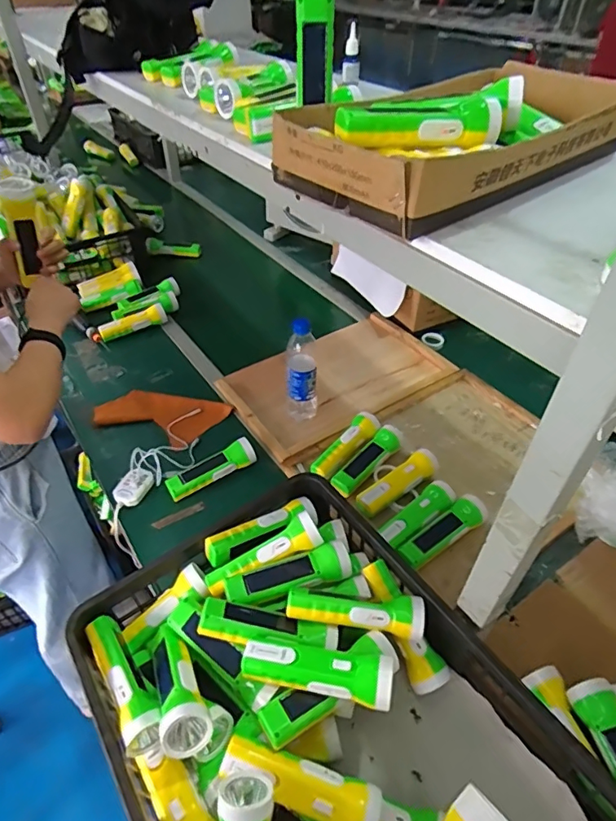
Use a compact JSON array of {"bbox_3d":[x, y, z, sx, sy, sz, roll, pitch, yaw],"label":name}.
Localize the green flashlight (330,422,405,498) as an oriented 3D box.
[{"bbox_3d":[0.116,0.093,0.942,0.043,0.047,0.178,32,53,30],"label":"green flashlight"}]

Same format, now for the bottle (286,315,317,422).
[{"bbox_3d":[-0.012,-0.075,0.987,0.059,0.223,0.050,-1,44,-1],"label":"bottle"}]

